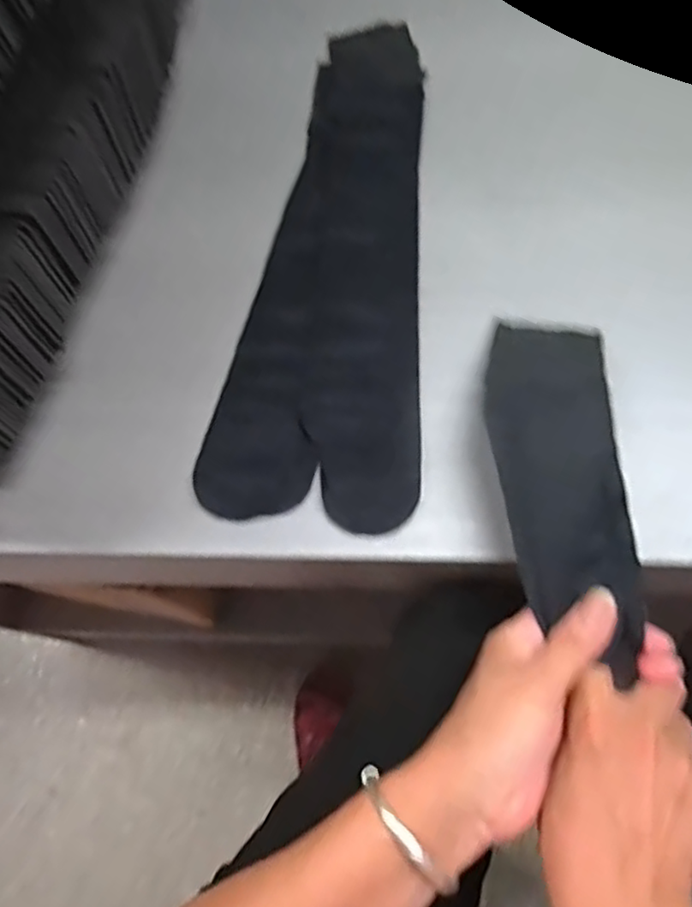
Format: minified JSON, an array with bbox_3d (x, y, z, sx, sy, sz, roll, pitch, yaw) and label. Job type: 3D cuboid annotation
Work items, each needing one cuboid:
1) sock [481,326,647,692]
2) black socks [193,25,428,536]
[{"bbox_3d":[0.129,-0.001,0.388,0.080,0.056,0.239,-2,59,2],"label":"sock"},{"bbox_3d":[-0.004,-0.160,0.503,0.142,0.020,0.435,5,68,5],"label":"black socks"}]

